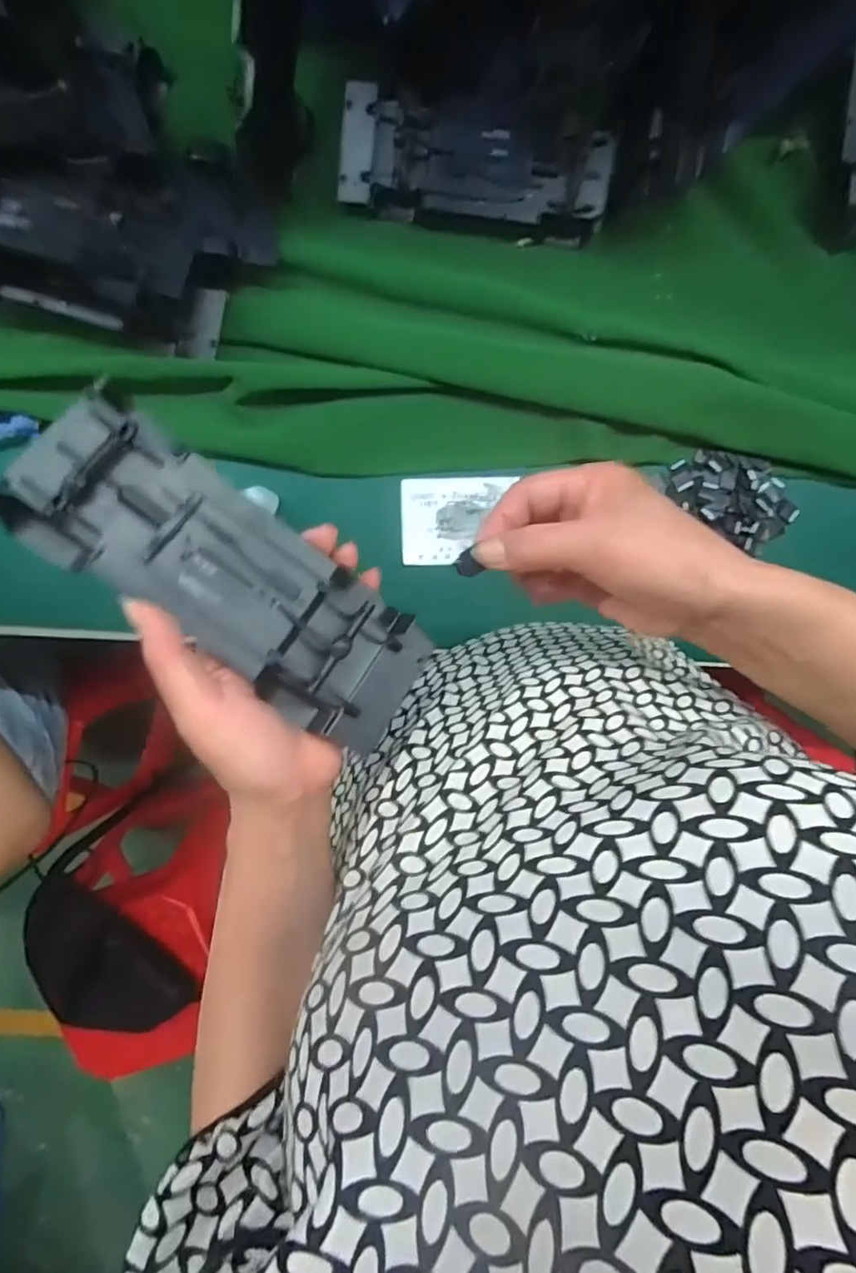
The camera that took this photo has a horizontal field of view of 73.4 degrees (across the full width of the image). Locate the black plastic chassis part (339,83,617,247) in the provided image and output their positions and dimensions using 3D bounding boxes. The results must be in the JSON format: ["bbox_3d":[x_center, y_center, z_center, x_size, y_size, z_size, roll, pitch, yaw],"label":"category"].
[{"bbox_3d":[0.034,-0.341,0.417,0.194,0.034,0.068,12,99,-2],"label":"black plastic chassis part"}]

